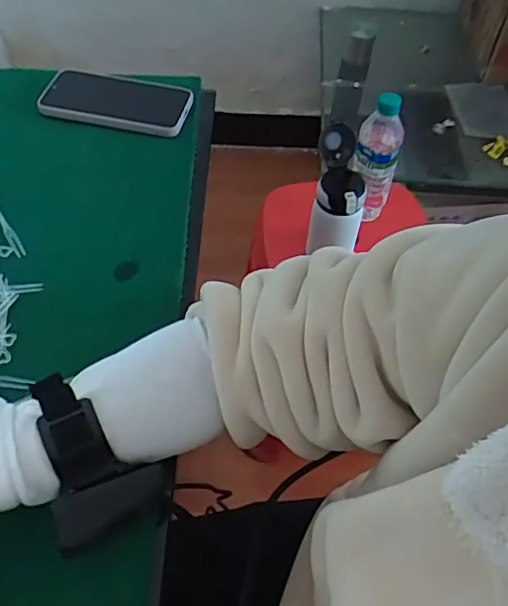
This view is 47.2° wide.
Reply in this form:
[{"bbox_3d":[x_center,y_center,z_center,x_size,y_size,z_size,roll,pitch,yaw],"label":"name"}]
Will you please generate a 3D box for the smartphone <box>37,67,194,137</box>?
[{"bbox_3d":[-0.151,-0.226,0.644,0.161,0.015,0.084,13,51,5],"label":"smartphone"}]

